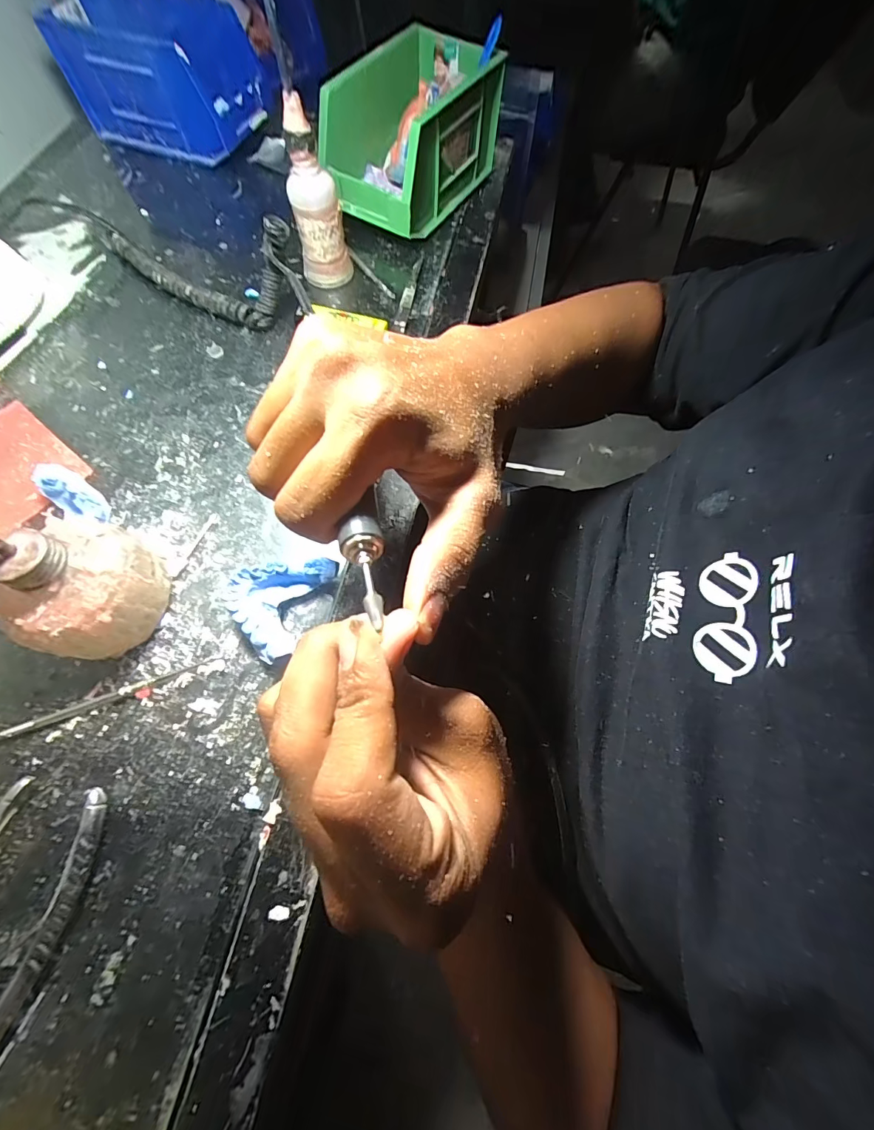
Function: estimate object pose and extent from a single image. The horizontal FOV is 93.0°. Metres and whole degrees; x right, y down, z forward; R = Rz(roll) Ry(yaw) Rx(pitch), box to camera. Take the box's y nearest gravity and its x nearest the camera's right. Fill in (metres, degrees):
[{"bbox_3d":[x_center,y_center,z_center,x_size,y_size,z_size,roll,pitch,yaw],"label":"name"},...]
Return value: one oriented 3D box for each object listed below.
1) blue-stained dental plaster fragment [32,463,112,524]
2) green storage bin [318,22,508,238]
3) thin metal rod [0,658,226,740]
[{"bbox_3d":[-0.242,-0.046,0.279,0.055,0.023,0.021,33,71,10],"label":"blue-stained dental plaster fragment"},{"bbox_3d":[-0.028,-0.411,0.401,0.111,0.094,0.175,29,70,9],"label":"green storage bin"},{"bbox_3d":[-0.202,0.081,0.241,0.150,0.004,0.006,-19,71,-10],"label":"thin metal rod"}]

